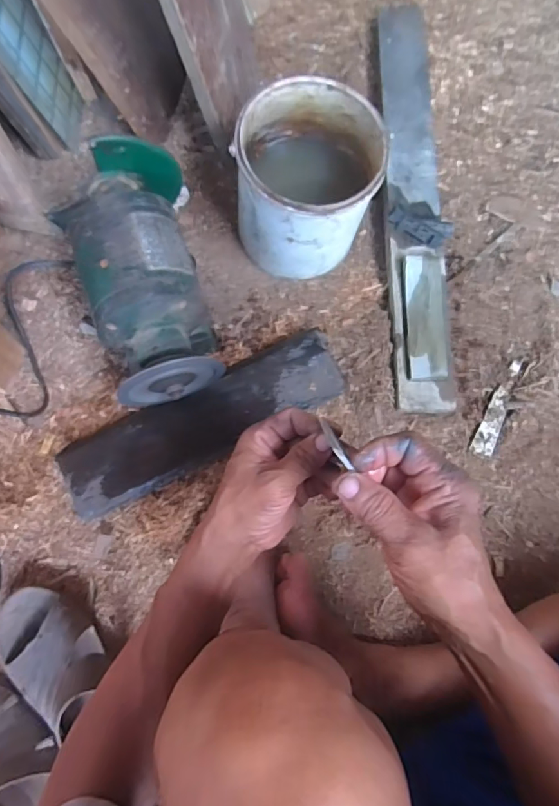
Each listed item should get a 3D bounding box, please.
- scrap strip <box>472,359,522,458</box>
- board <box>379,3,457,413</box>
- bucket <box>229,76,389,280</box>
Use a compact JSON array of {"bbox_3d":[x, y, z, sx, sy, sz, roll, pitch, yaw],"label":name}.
[{"bbox_3d":[0.308,0.004,0.689,0.028,0.010,0.154,26,80,6],"label":"scrap strip"},{"bbox_3d":[0.198,-0.312,0.742,0.081,0.051,0.658,-1,78,1],"label":"board"},{"bbox_3d":[0.036,-0.284,0.658,0.166,0.184,0.172,0,78,1],"label":"bucket"}]

